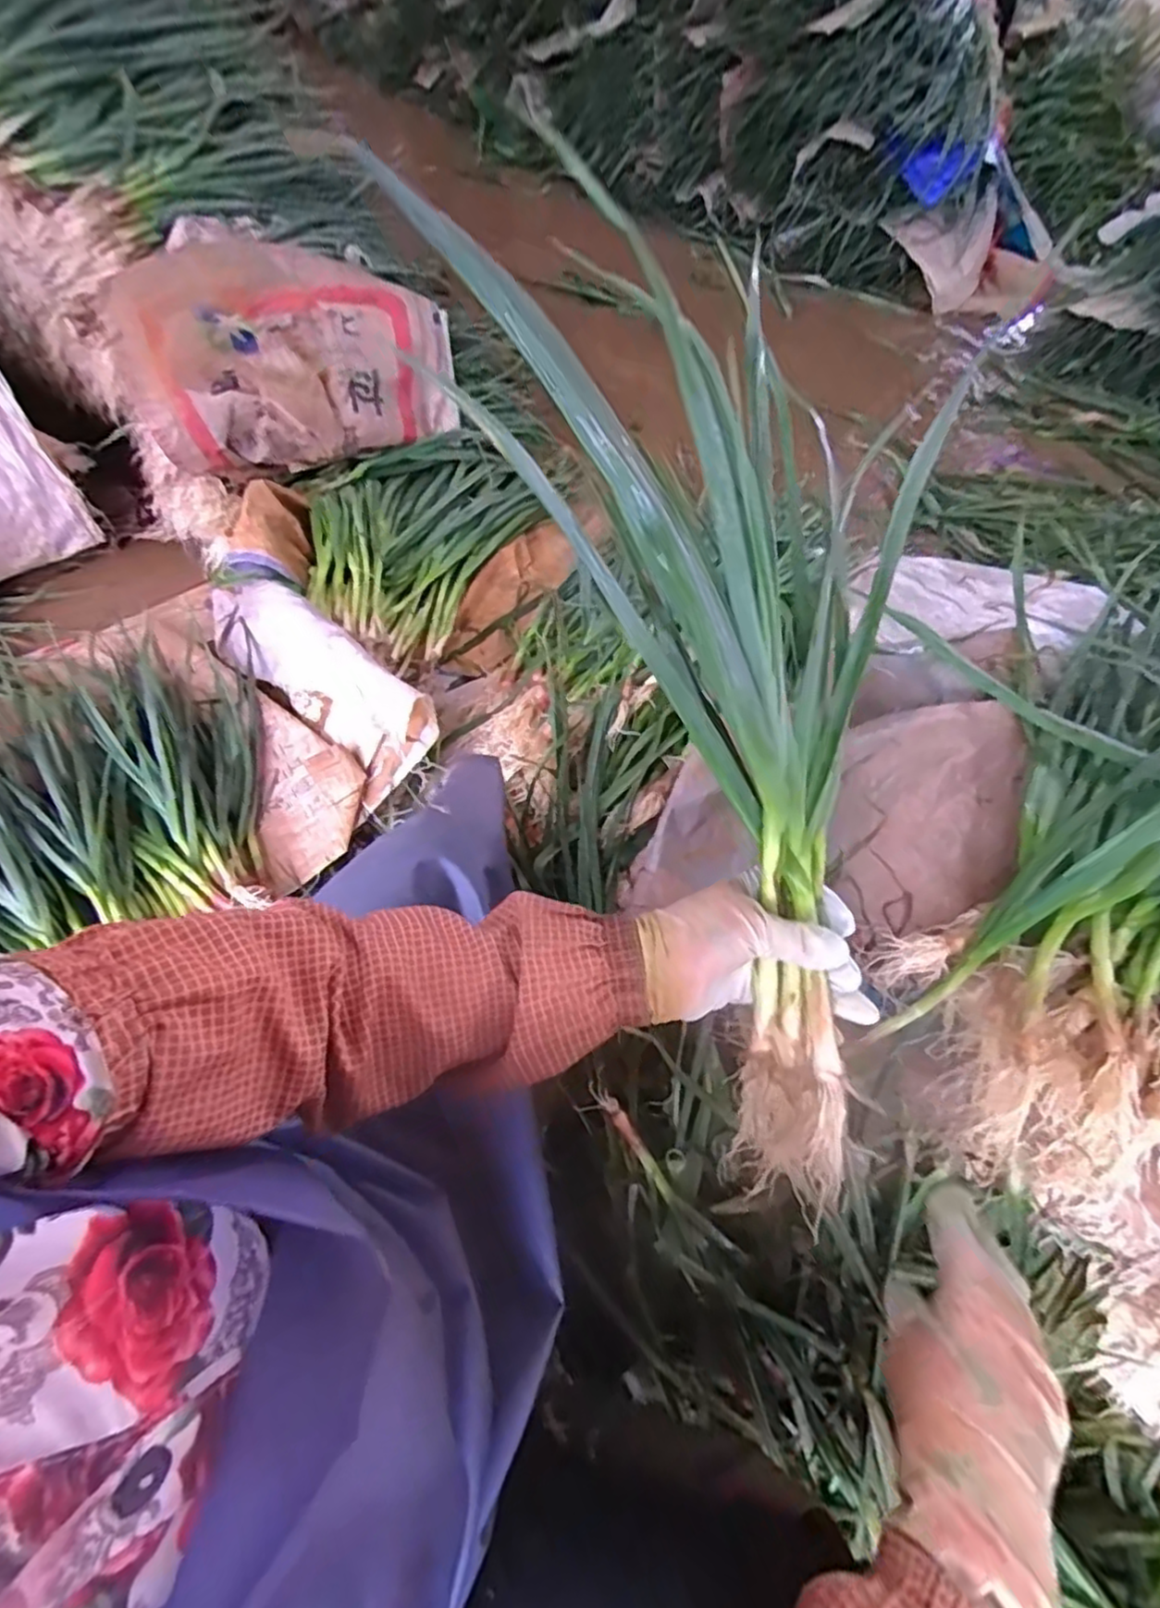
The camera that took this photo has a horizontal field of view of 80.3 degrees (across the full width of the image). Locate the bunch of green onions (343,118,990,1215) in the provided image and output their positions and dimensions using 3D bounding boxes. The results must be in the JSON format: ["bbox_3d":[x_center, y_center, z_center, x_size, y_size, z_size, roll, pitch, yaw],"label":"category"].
[{"bbox_3d":[0.130,-0.048,0.425,0.300,0.154,0.514,-13,97,-11],"label":"bunch of green onions"}]

